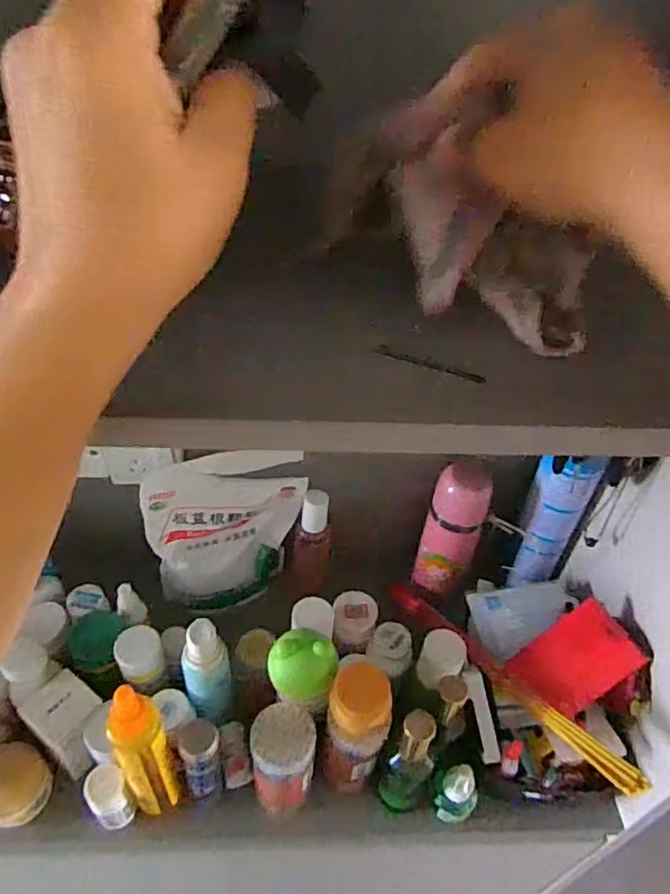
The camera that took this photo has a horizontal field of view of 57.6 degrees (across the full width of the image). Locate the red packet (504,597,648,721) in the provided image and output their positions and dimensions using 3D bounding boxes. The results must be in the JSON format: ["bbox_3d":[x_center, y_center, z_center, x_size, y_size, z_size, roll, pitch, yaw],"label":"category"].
[{"bbox_3d":[0.232,0.206,0.588,0.107,0.009,0.072,-43,50,5],"label":"red packet"}]

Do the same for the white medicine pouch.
[{"bbox_3d":[-0.124,0.102,0.714,0.178,0.202,0.053,-12,46,-18],"label":"white medicine pouch"}]

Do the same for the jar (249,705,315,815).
[{"bbox_3d":[-0.049,0.298,0.575,0.057,0.124,0.055,3,43,-3],"label":"jar"}]

